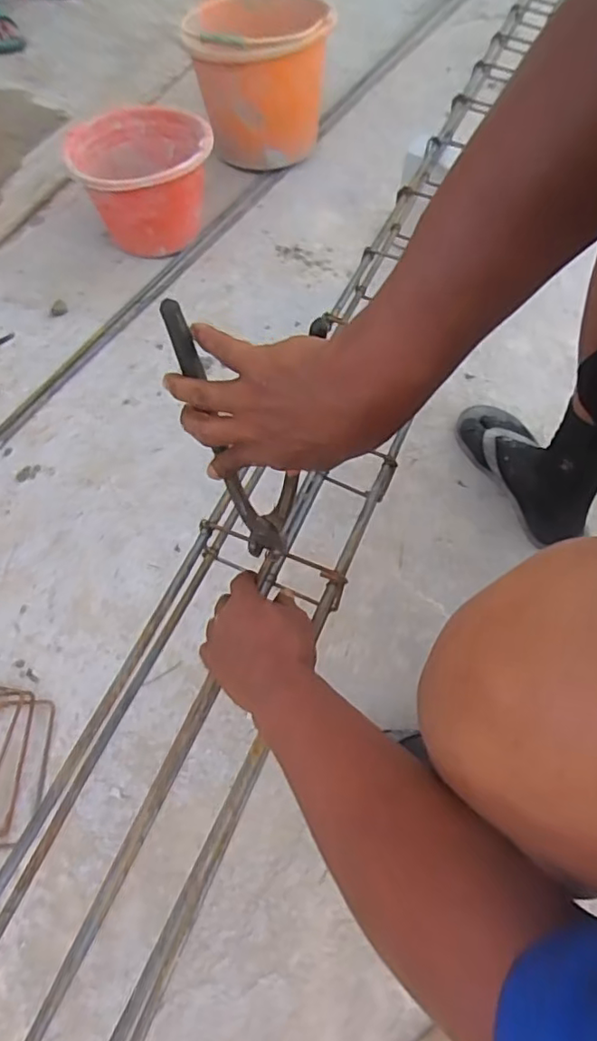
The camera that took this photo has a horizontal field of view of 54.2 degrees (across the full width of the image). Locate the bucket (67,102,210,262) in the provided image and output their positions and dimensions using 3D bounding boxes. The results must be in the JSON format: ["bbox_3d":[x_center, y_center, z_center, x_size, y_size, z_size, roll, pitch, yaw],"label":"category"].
[{"bbox_3d":[-0.273,-0.591,1.026,0.216,0.175,0.206,1,61,-2],"label":"bucket"}]

